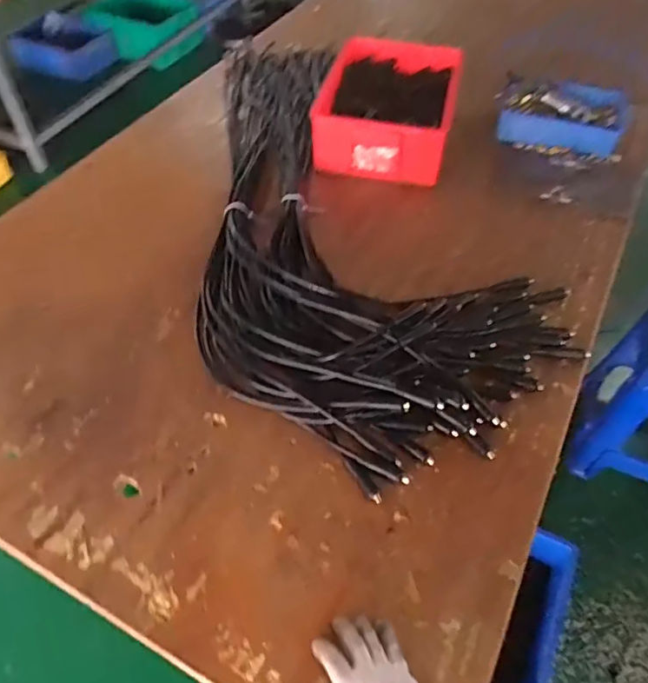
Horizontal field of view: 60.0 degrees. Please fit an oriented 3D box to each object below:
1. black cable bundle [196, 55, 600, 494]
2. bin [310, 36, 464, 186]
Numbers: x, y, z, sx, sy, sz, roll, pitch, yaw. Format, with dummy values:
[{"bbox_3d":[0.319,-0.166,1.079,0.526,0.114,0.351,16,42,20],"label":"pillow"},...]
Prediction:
[{"bbox_3d":[-0.005,-0.317,1.247,0.632,0.065,1.332,-14,52,-11],"label":"black cable bundle"},{"bbox_3d":[0.159,-0.594,1.389,0.309,0.141,0.439,11,52,9],"label":"bin"}]

